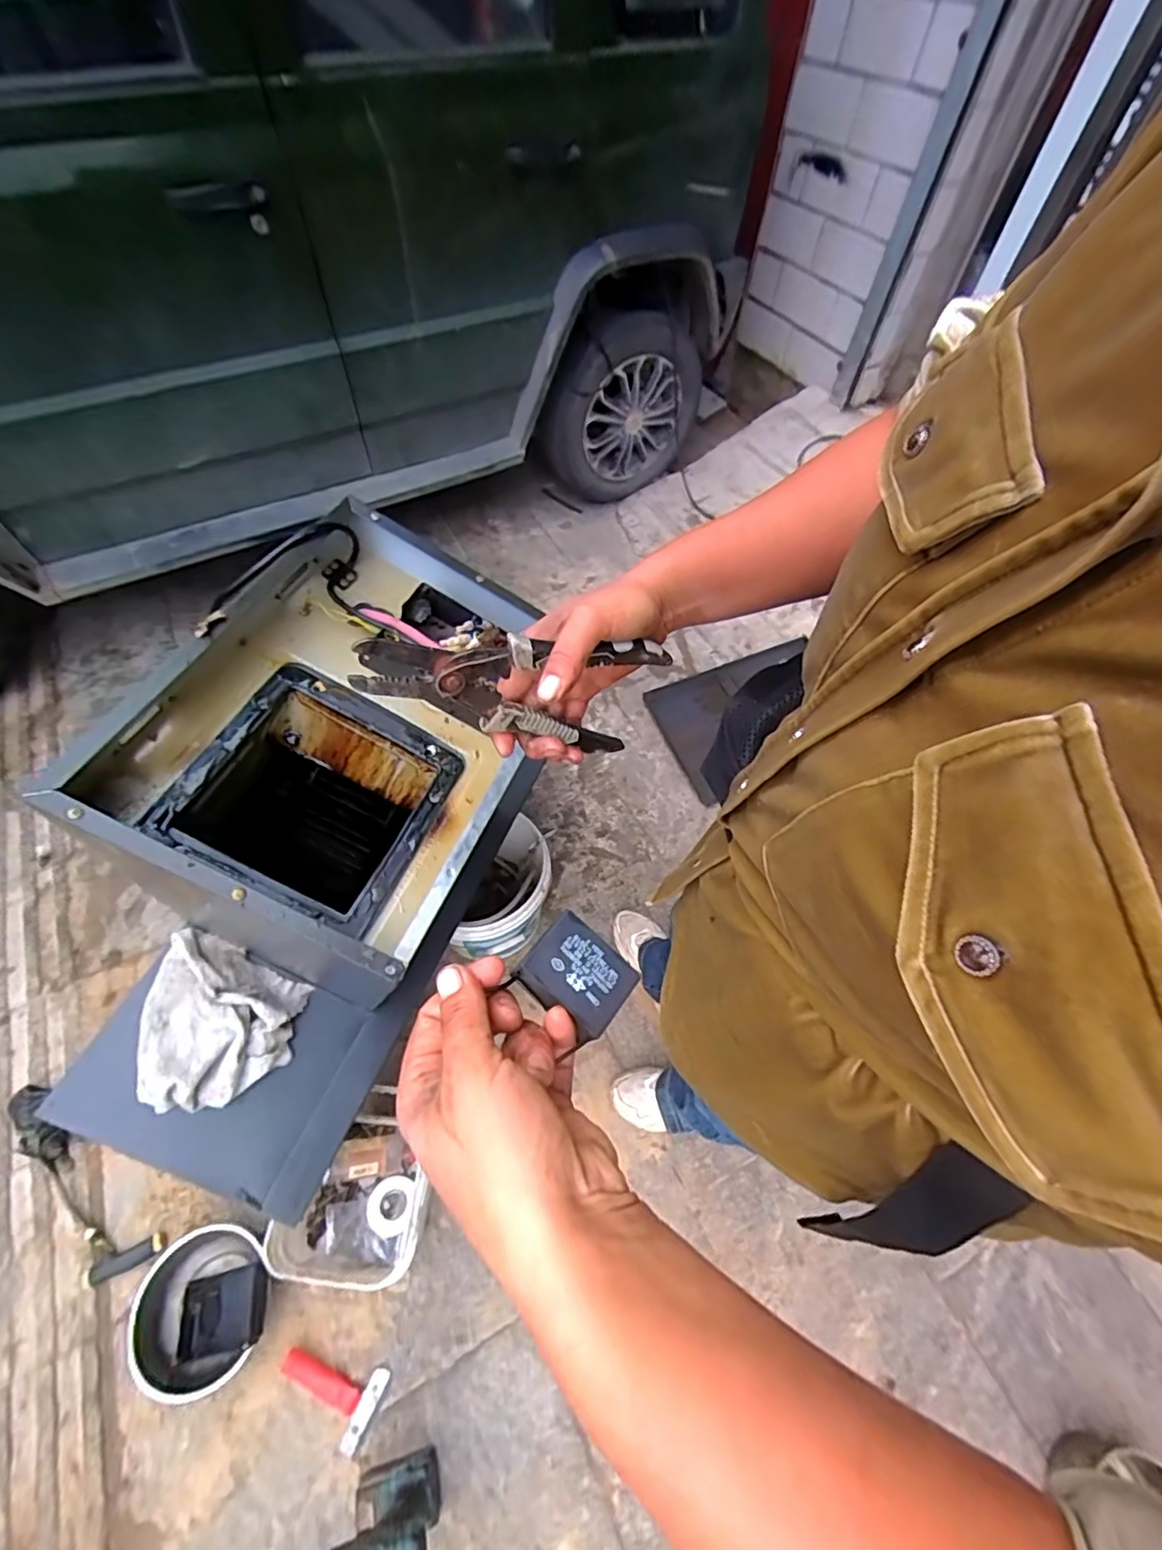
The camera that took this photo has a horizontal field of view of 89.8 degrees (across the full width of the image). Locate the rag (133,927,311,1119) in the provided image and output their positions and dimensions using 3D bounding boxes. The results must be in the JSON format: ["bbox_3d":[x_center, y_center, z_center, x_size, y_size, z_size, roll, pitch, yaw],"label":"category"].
[{"bbox_3d":[-0.505,0.338,0.790,0.204,0.070,0.194,18,58,9],"label":"rag"}]

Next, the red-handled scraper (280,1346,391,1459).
[{"bbox_3d":[-0.394,0.954,0.903,0.164,0.018,0.097,20,58,10],"label":"red-handled scraper"}]

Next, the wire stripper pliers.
[{"bbox_3d":[-0.038,-0.052,0.342,0.172,0.081,0.019,5,54,-26],"label":"wire stripper pliers"}]

